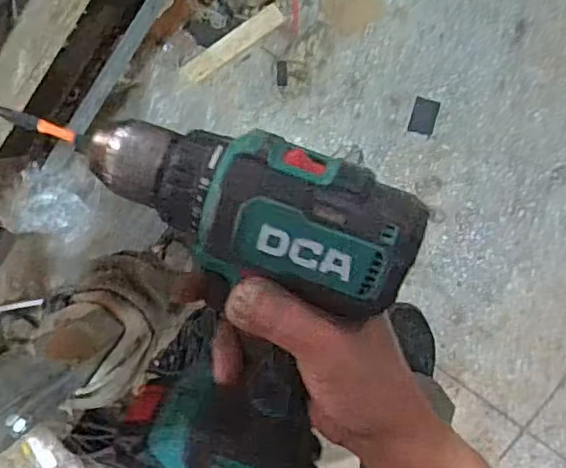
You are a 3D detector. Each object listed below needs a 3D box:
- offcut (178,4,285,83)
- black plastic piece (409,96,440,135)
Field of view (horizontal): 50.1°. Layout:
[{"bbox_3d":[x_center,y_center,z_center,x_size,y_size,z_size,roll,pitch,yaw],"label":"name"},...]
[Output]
[{"bbox_3d":[-0.099,-0.373,1.188,0.222,0.007,0.041,-34,92,4],"label":"offcut"},{"bbox_3d":[0.283,-0.235,1.212,0.049,0.007,0.068,15,94,1],"label":"black plastic piece"}]

